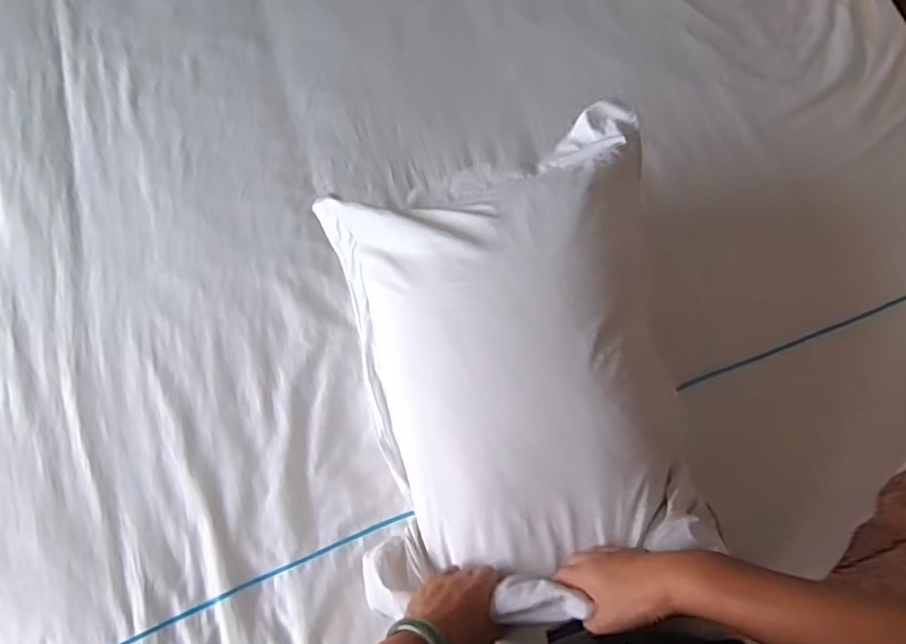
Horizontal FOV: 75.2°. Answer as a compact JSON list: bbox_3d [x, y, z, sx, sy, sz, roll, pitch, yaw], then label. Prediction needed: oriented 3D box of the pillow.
[{"bbox_3d":[0.090,0.012,0.716,0.421,0.161,0.587,-11,68,-6],"label":"pillow"}]

